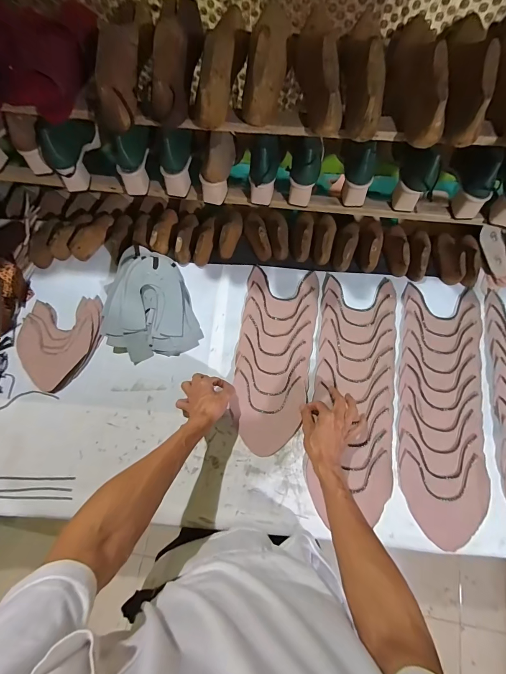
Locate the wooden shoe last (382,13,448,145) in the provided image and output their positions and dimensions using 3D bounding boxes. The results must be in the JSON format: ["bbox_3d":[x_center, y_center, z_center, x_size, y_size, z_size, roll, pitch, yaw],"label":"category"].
[{"bbox_3d":[0.261,-0.420,0.511,0.072,0.097,0.246,7,73,4],"label":"wooden shoe last"}]

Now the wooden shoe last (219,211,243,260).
[{"bbox_3d":[-0.053,-0.258,0.796,0.043,0.046,0.134,10,74,5],"label":"wooden shoe last"}]

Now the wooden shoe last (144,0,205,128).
[{"bbox_3d":[-0.135,-0.486,0.531,0.071,0.083,0.268,4,73,3],"label":"wooden shoe last"}]

